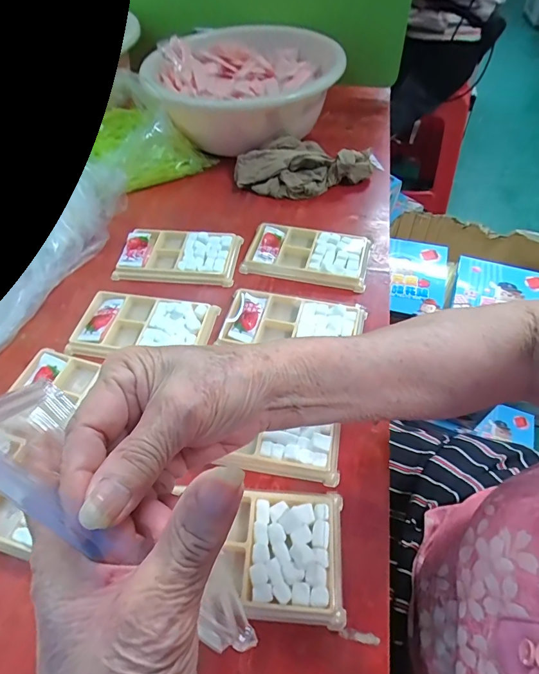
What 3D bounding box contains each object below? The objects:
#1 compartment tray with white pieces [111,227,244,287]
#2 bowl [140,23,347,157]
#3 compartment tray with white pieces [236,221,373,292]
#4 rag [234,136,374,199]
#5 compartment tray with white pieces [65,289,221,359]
[{"bbox_3d":[-0.104,-0.097,0.451,0.133,0.014,0.076,2,54,5],"label":"compartment tray with white pieces"},{"bbox_3d":[-0.036,-0.370,0.593,0.265,0.102,0.249,-2,54,2],"label":"bowl"},{"bbox_3d":[0.042,-0.095,0.443,0.136,0.013,0.076,11,55,11],"label":"compartment tray with white pieces"},{"bbox_3d":[0.046,-0.228,0.523,0.182,0.041,0.092,-13,54,-6],"label":"rag"},{"bbox_3d":[-0.126,-0.010,0.392,0.130,0.011,0.077,8,55,9],"label":"compartment tray with white pieces"}]

